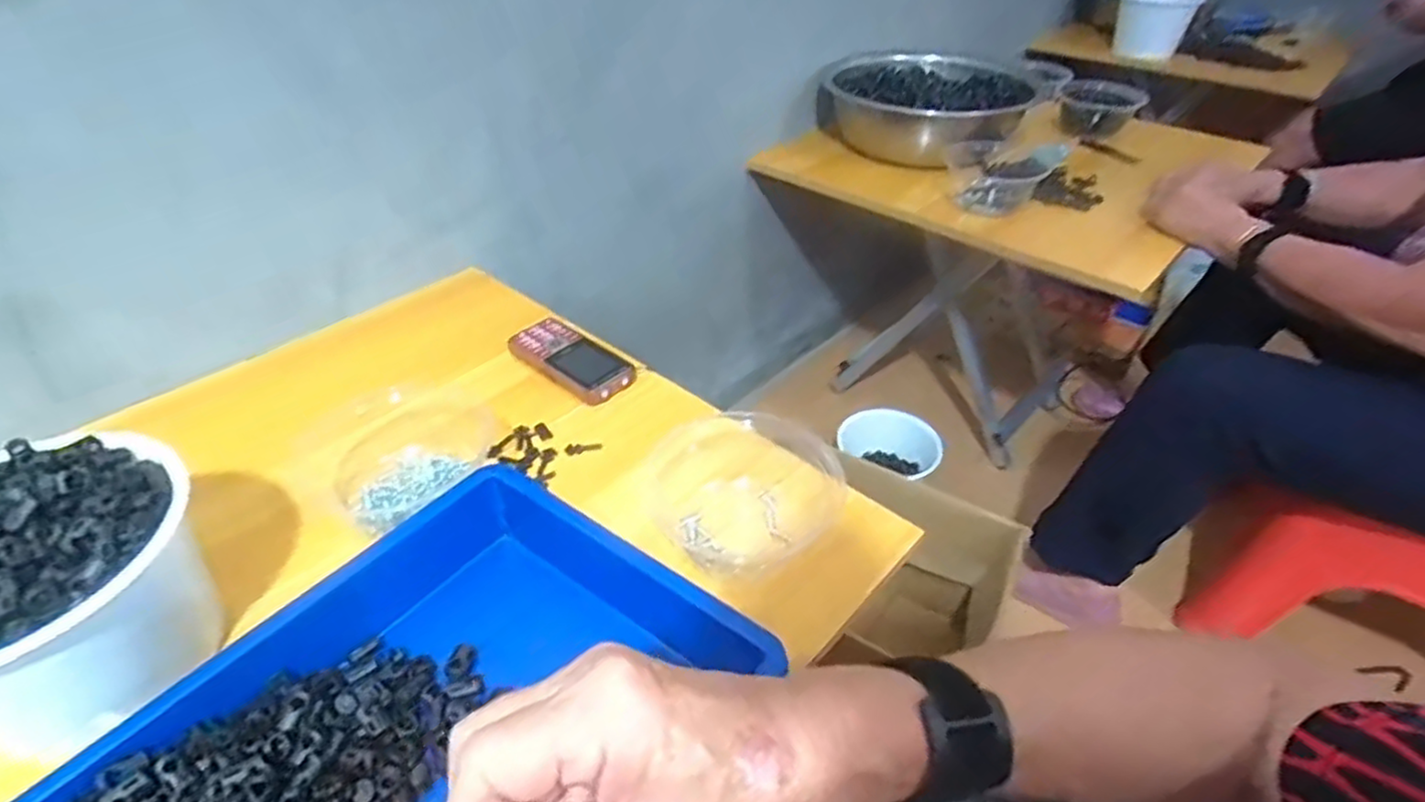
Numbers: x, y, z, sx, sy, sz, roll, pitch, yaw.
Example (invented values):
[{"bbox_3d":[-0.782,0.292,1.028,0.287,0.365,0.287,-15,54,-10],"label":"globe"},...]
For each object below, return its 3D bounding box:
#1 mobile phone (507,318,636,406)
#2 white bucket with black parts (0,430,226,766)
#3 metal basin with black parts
[{"bbox_3d":[-0.136,-0.042,0.665,0.066,0.017,0.131,-32,50,-33],"label":"mobile phone"},{"bbox_3d":[-0.371,0.109,0.399,0.141,0.119,0.149,0,40,0],"label":"white bucket with black parts"},{"bbox_3d":[0.341,-0.472,1.118,0.345,0.116,0.263,8,40,8],"label":"metal basin with black parts"}]

